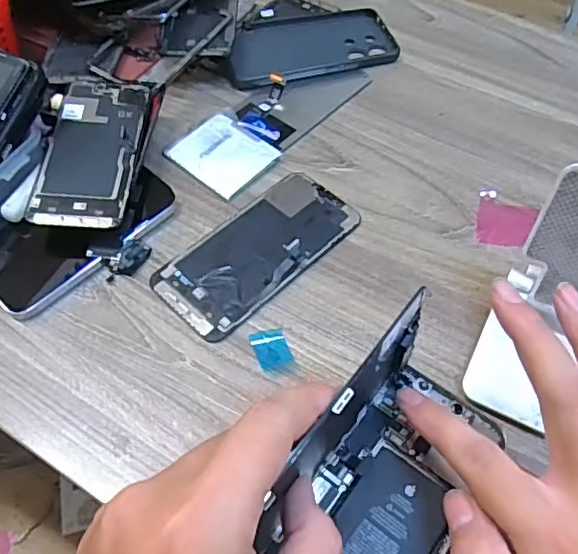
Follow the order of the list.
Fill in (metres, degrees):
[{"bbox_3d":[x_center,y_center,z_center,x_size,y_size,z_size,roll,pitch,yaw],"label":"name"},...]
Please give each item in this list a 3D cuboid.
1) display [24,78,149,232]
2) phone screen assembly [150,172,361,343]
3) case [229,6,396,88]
[{"bbox_3d":[-0.147,-0.098,0.435,0.065,0.005,0.142,4,60,-2],"label":"display"},{"bbox_3d":[-0.021,-0.022,0.426,0.155,0.009,0.079,-40,65,-23],"label":"phone screen assembly"},{"bbox_3d":[0.018,-0.231,0.568,0.165,0.009,0.091,-16,58,-10],"label":"case"}]

